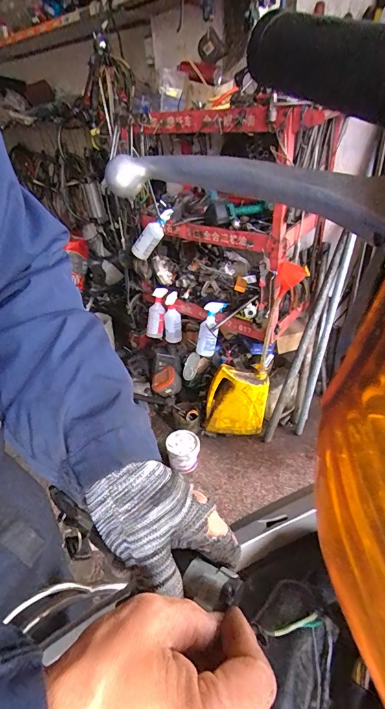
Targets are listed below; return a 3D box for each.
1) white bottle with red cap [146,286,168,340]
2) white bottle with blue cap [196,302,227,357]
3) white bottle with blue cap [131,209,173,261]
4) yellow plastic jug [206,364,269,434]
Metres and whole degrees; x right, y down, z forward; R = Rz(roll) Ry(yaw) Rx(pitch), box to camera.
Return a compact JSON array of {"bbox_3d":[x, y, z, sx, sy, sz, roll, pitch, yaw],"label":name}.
[{"bbox_3d":[-0.156,-0.183,1.557,0.070,0.210,0.053,16,14,28],"label":"white bottle with red cap"},{"bbox_3d":[0.073,-0.100,1.421,0.093,0.222,0.077,19,12,30],"label":"white bottle with blue cap"},{"bbox_3d":[-0.148,-0.455,1.356,0.067,0.216,0.054,29,17,-34],"label":"white bottle with blue cap"},{"bbox_3d":[0.163,0.171,1.365,0.234,0.266,0.100,-2,34,4],"label":"yellow plastic jug"}]

